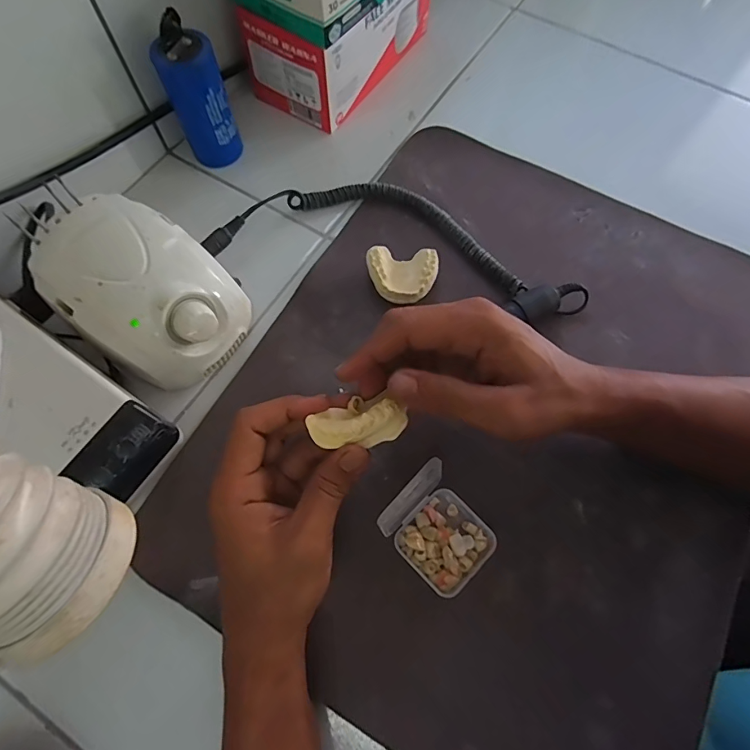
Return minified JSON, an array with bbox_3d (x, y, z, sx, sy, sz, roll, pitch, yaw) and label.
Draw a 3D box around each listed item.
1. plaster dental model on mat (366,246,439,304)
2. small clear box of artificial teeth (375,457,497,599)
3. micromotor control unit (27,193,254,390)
[{"bbox_3d":[0.023,-0.085,0.384,0.059,0.021,0.047,7,69,2],"label":"plaster dental model on mat"},{"bbox_3d":[0.044,0.103,0.295,0.059,0.069,0.073,-42,75,-15],"label":"small clear box of artificial teeth"},{"bbox_3d":[-0.175,-0.062,0.347,0.136,0.084,0.106,39,73,13],"label":"micromotor control unit"}]

